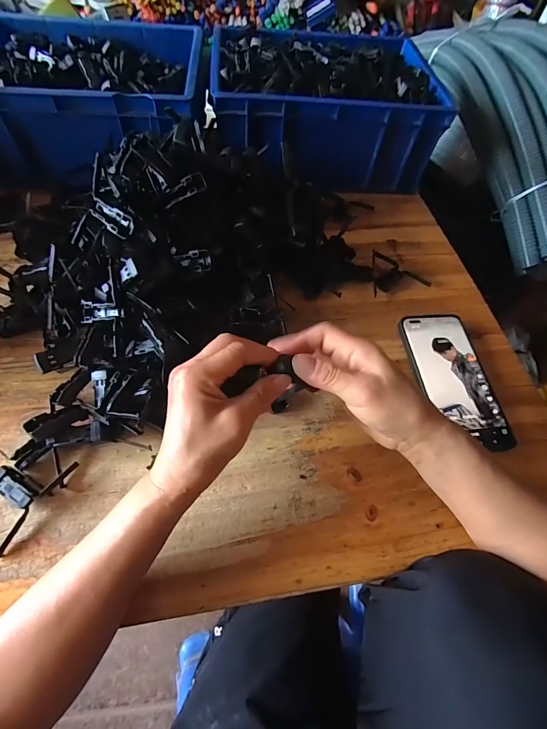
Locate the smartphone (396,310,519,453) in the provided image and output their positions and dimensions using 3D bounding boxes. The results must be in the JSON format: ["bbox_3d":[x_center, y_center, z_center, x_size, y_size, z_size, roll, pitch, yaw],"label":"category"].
[{"bbox_3d":[0.196,0.013,0.384,0.078,0.018,0.161,-3,58,-7],"label":"smartphone"}]

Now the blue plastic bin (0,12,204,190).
[{"bbox_3d":[-0.282,-0.396,0.526,0.331,0.118,0.256,-2,58,-5],"label":"blue plastic bin"}]

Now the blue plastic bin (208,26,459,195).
[{"bbox_3d":[0.077,-0.414,0.569,0.323,0.145,0.240,0,57,-4],"label":"blue plastic bin"}]

